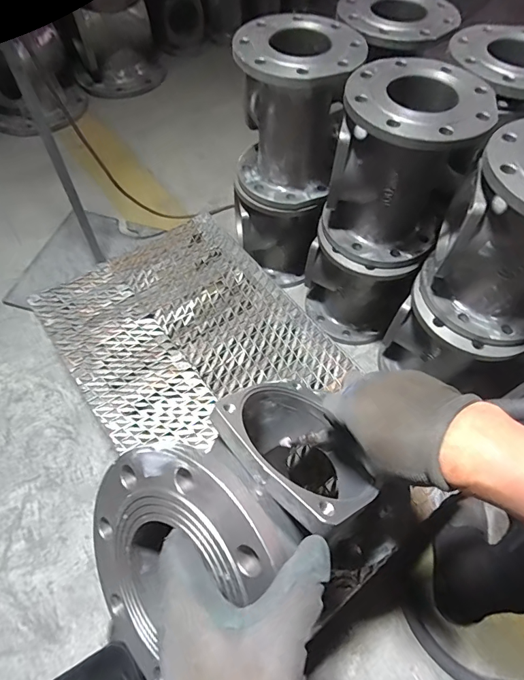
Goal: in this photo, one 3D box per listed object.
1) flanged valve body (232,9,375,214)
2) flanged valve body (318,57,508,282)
[{"bbox_3d":[0.057,-0.413,0.754,0.203,0.254,0.207,17,60,7],"label":"flanged valve body"},{"bbox_3d":[0.233,-0.287,0.687,0.209,0.263,0.243,25,61,11],"label":"flanged valve body"}]

